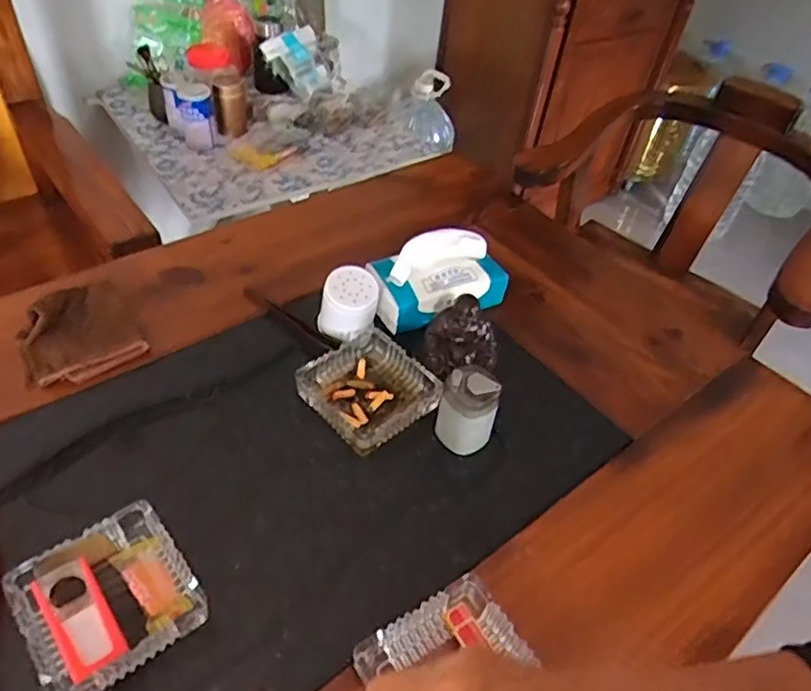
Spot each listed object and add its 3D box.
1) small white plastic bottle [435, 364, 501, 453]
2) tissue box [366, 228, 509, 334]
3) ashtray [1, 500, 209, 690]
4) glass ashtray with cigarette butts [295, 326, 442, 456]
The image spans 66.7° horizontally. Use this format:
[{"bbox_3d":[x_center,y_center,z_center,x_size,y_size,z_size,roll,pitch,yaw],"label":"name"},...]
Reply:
[{"bbox_3d":[0.064,0.068,0.644,0.060,0.085,0.057,18,47,9],"label":"small white plastic bottle"},{"bbox_3d":[0.042,-0.083,0.779,0.160,0.102,0.091,-16,51,-22],"label":"tissue box"},{"bbox_3d":[-0.242,0.206,0.506,0.125,0.035,0.123,-28,56,-30],"label":"ashtray"},{"bbox_3d":[-0.040,0.048,0.685,0.119,0.035,0.127,-30,57,-31],"label":"glass ashtray with cigarette butts"}]

